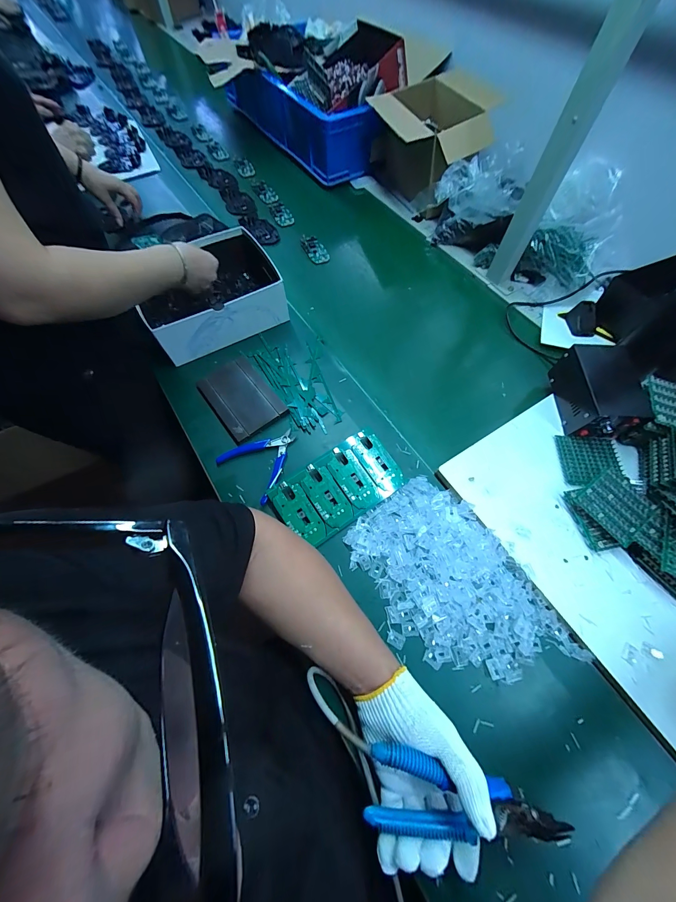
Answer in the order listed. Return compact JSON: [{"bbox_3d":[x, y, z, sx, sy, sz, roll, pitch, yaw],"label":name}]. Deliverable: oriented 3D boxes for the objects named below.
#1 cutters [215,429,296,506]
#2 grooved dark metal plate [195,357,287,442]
[{"bbox_3d":[-0.113,0.007,0.501,0.106,0.010,0.113,37,67,16],"label":"cutters"},{"bbox_3d":[-0.166,-0.094,0.550,0.097,0.017,0.141,-35,69,-18],"label":"grooved dark metal plate"}]

